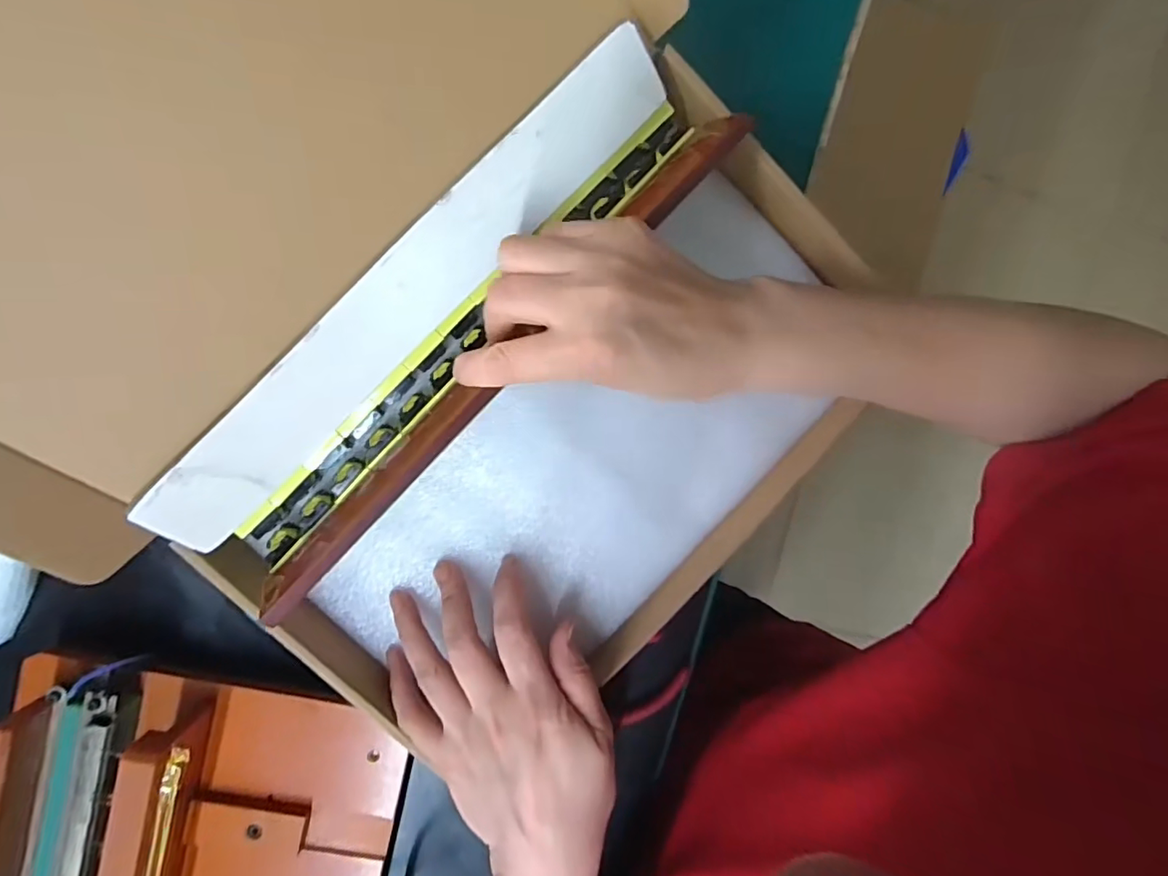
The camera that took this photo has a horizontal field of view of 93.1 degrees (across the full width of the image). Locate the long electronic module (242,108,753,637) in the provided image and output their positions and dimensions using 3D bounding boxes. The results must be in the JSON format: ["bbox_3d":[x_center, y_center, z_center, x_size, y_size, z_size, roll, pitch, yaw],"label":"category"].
[{"bbox_3d":[-0.049,-0.049,0.280,0.045,0.055,0.320,44,90,-8],"label":"long electronic module"}]

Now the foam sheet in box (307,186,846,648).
[{"bbox_3d":[0.015,0.017,0.316,0.145,0.021,0.322,43,89,-8],"label":"foam sheet in box"}]

